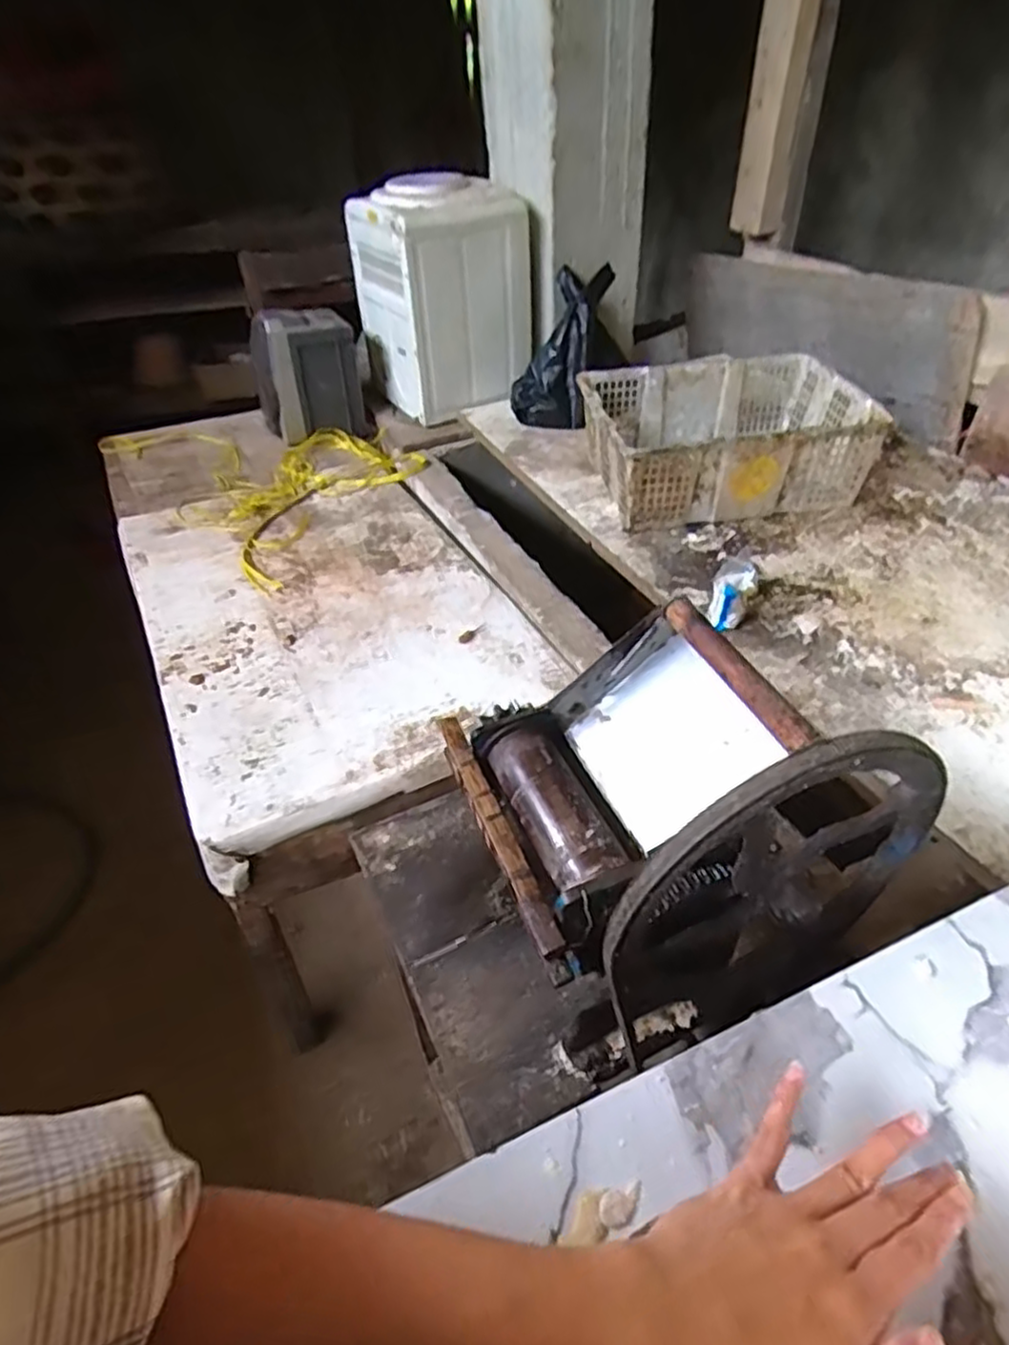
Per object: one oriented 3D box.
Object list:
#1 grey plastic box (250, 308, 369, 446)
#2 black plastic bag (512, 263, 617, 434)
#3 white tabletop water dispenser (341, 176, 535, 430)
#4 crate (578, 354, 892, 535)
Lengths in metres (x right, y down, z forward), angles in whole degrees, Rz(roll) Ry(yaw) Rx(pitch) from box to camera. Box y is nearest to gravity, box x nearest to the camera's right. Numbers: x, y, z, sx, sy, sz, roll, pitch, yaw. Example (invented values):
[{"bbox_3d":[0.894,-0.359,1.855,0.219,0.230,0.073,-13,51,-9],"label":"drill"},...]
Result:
[{"bbox_3d":[-0.458,-0.697,1.662,0.253,0.261,0.158,-12,42,-10],"label":"grey plastic box"},{"bbox_3d":[0.119,-0.709,1.535,0.162,0.345,0.112,19,6,23],"label":"black plastic bag"},{"bbox_3d":[-0.138,-0.866,1.630,0.308,0.424,0.327,-22,45,-21],"label":"white tabletop water dispenser"},{"bbox_3d":[0.400,-0.430,1.326,0.473,0.176,0.333,-7,42,-5],"label":"crate"}]

